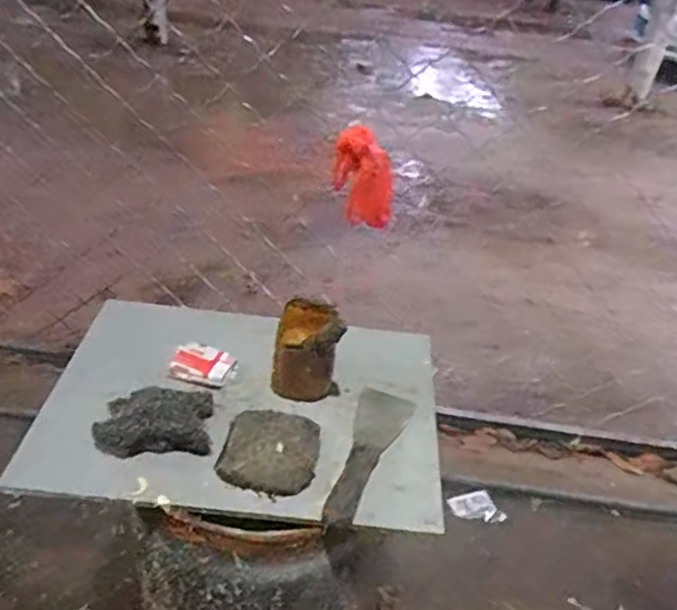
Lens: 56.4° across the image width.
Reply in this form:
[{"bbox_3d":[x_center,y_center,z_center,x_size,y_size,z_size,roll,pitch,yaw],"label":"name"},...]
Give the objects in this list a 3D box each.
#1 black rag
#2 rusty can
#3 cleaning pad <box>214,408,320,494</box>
[{"bbox_3d":[-0.213,0.125,0.737,0.123,0.041,0.096,0,37,-9],"label":"black rag"},{"bbox_3d":[-0.039,0.058,0.807,0.076,0.093,0.085,12,36,7],"label":"rusty can"},{"bbox_3d":[-0.078,0.168,0.738,0.106,0.017,0.115,8,36,2],"label":"cleaning pad"}]

